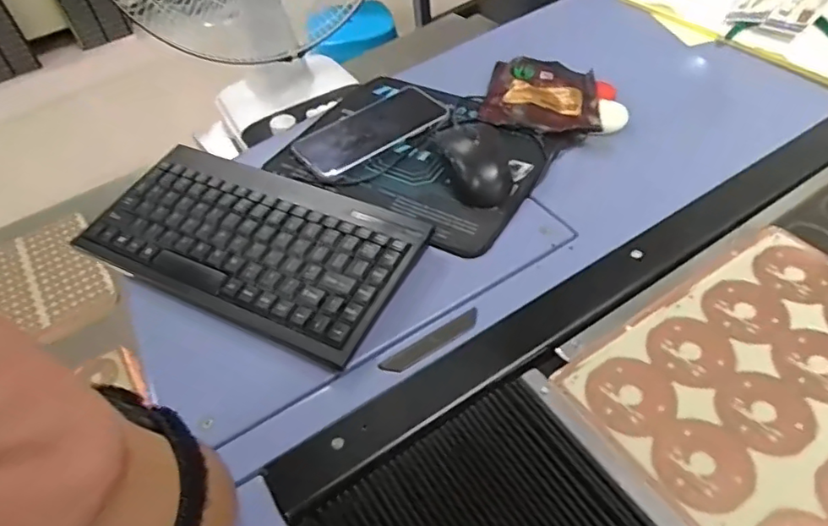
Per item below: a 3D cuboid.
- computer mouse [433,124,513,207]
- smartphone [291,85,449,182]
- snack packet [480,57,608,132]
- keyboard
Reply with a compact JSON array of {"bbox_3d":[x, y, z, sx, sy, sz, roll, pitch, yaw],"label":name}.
[{"bbox_3d":[0.060,-0.103,0.529,0.059,0.034,0.106,-15,50,-6],"label":"computer mouse"},{"bbox_3d":[-0.044,-0.139,0.596,0.160,0.014,0.075,-31,53,-19],"label":"smartphone"},{"bbox_3d":[0.142,-0.185,0.617,0.121,0.018,0.135,7,51,12],"label":"snack packet"},{"bbox_3d":[-0.142,-0.019,0.487,0.282,0.032,0.144,18,54,20],"label":"keyboard"}]

